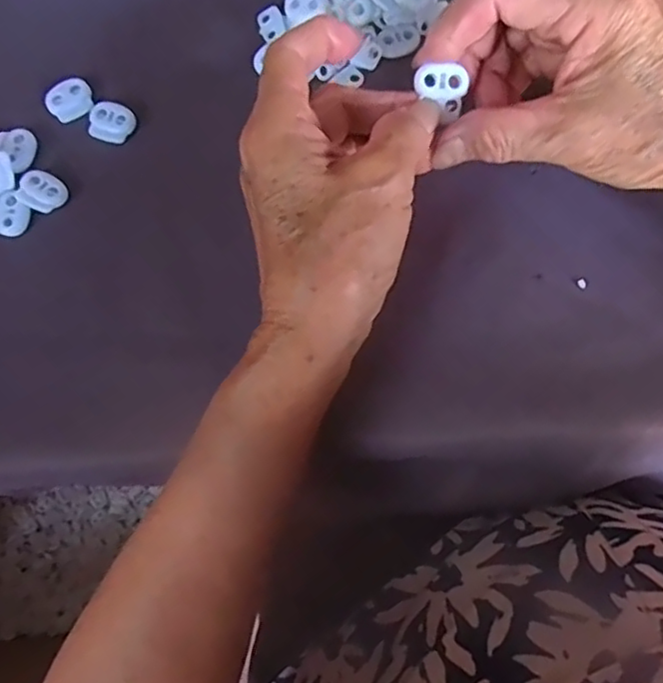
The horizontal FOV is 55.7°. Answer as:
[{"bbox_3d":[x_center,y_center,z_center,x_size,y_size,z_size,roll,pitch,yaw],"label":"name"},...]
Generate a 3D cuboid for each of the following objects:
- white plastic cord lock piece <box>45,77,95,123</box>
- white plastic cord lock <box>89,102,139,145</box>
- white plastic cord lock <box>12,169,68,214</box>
[{"bbox_3d":[-0.129,-0.119,0.310,0.022,0.004,0.021,-27,79,-5],"label":"white plastic cord lock piece"},{"bbox_3d":[-0.108,-0.107,0.309,0.022,0.005,0.021,14,79,3],"label":"white plastic cord lock"},{"bbox_3d":[-0.138,-0.072,0.300,0.022,0.004,0.019,32,80,7],"label":"white plastic cord lock"}]

